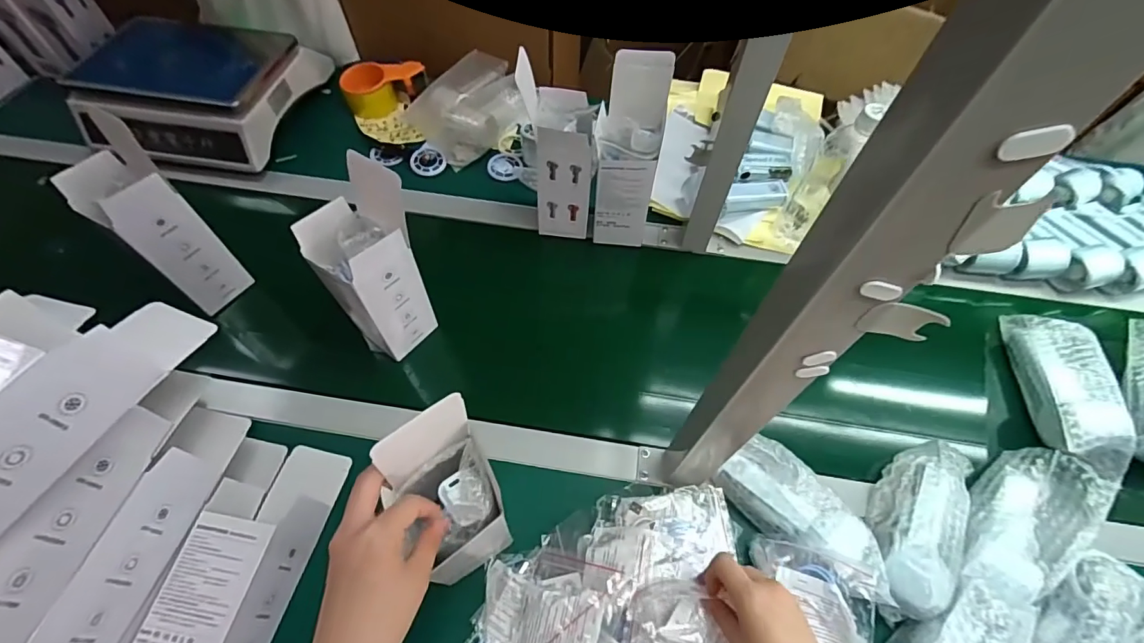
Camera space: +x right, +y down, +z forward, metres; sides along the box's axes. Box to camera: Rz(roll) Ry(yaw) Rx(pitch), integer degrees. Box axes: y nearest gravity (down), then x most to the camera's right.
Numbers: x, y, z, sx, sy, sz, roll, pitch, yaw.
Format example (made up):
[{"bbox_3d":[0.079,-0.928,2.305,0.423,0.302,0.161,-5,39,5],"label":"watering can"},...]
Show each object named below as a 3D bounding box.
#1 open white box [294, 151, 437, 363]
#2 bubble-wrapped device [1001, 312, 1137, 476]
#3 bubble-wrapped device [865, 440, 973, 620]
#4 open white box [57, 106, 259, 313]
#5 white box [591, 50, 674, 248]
[{"bbox_3d":[-0.221,-0.056,0.547,0.084,0.222,0.088,39,66,20],"label":"open white box"},{"bbox_3d":[0.599,0.076,0.587,0.071,0.055,0.197,13,60,6],"label":"bubble-wrapped device"},{"bbox_3d":[0.355,0.207,0.497,0.072,0.060,0.192,31,51,16],"label":"bubble-wrapped device"},{"bbox_3d":[-0.485,-0.112,0.570,0.079,0.226,0.081,35,64,18],"label":"open white box"},{"bbox_3d":[0.073,-0.208,0.632,0.082,0.238,0.085,8,59,4],"label":"white box"}]

